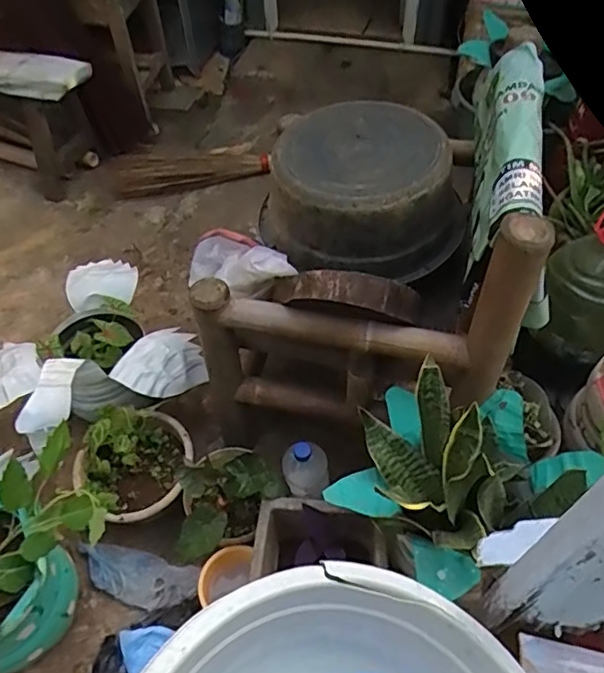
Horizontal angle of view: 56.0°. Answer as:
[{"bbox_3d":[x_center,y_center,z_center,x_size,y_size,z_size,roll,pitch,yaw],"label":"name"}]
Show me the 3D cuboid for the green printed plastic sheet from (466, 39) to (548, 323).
[{"bbox_3d":[0.348,-0.272,0.982,0.129,0.226,0.468,2,51,4],"label":"green printed plastic sheet"}]

